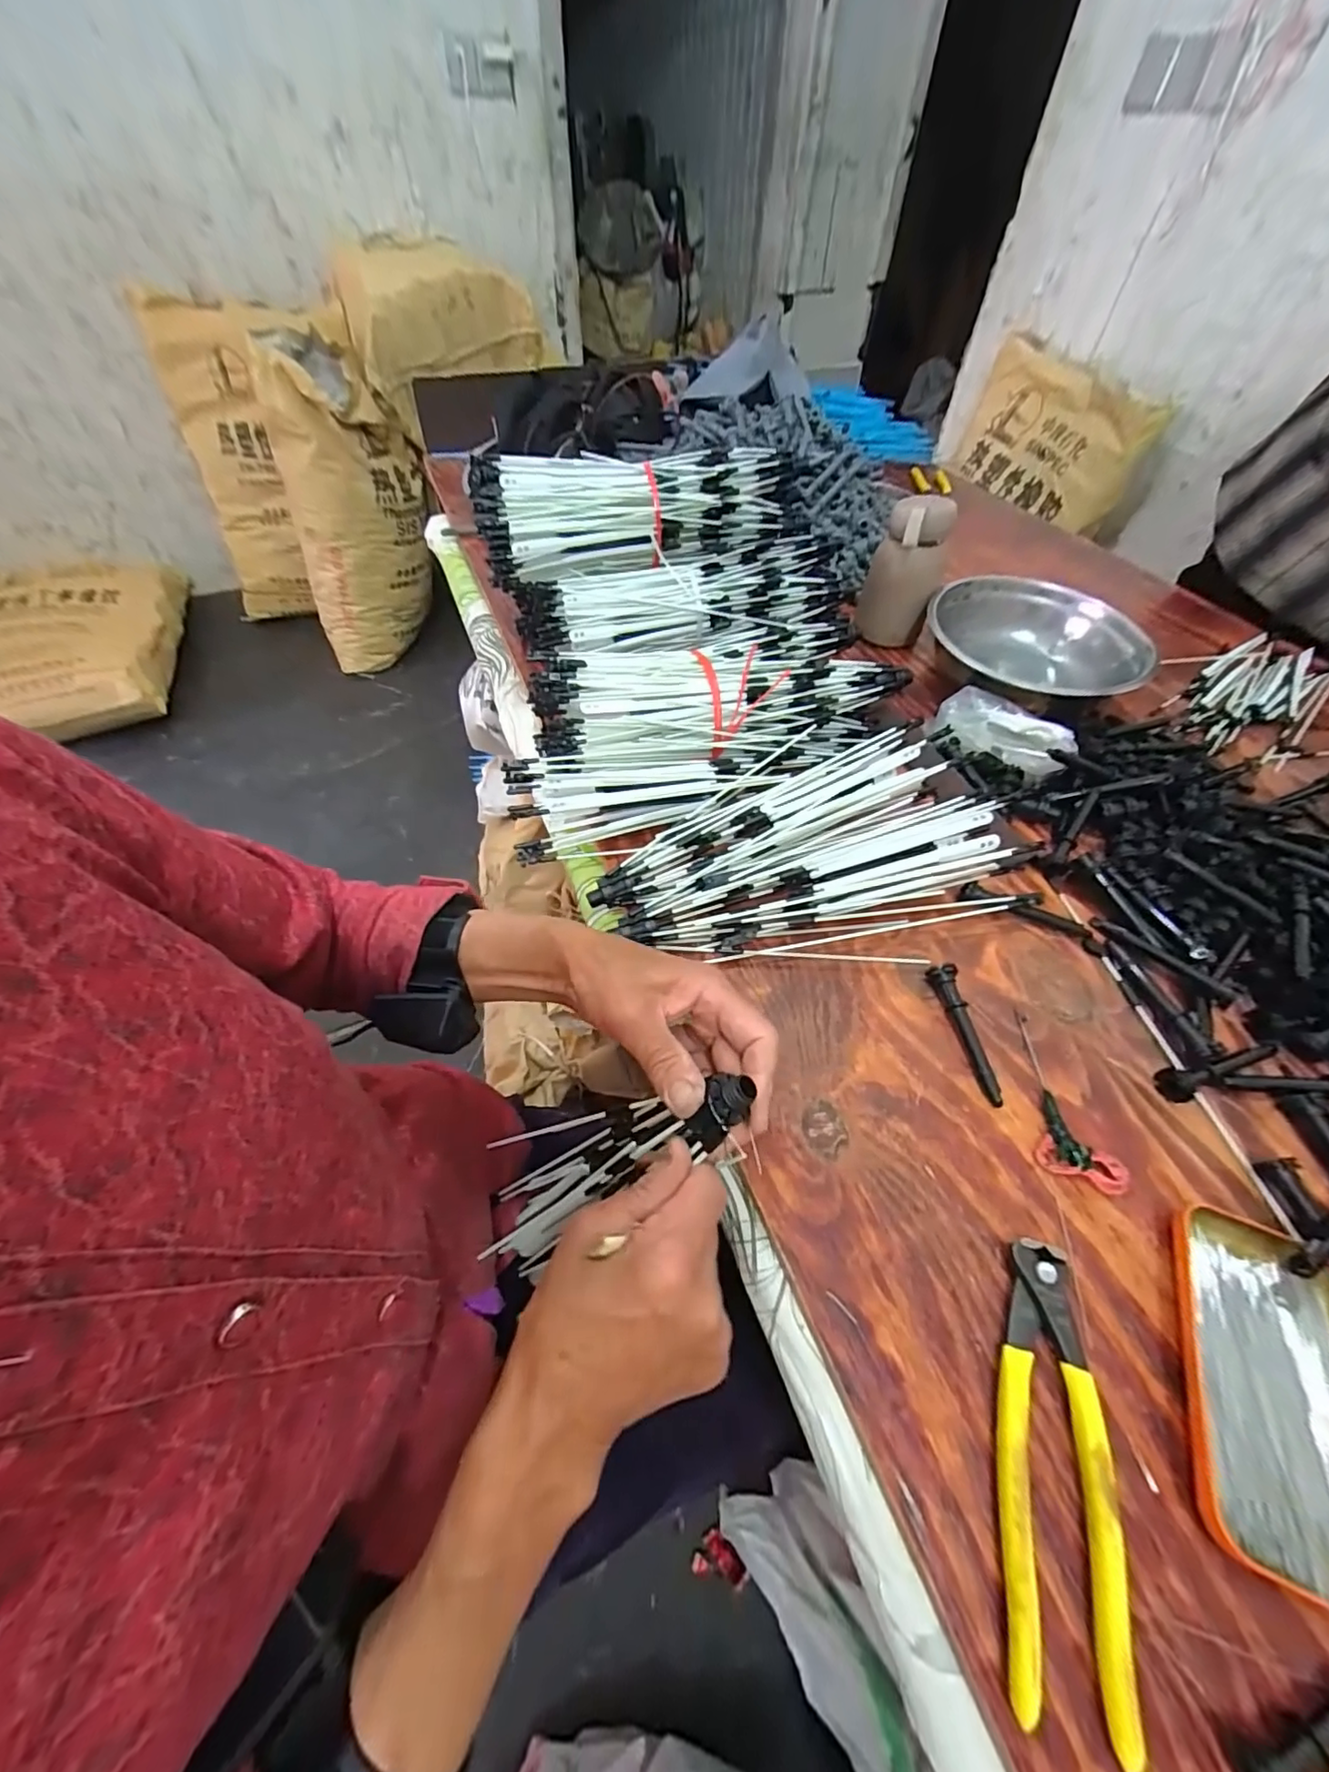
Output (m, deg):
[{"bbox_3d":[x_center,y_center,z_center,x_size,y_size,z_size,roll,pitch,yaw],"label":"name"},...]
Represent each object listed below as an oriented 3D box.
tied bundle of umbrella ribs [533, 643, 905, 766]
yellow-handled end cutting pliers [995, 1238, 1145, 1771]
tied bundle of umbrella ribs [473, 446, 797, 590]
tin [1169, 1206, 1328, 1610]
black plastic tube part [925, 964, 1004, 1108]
[{"bbox_3d":[0.047,-0.166,0.513,0.321,0.064,0.123,-3,52,-4],"label":"tied bundle of umbrella ribs"},{"bbox_3d":[0.176,0.256,0.261,0.047,0.017,0.162,15,53,10],"label":"yellow-handled end cutting pliers"},{"bbox_3d":[-0.027,-0.370,0.569,0.307,0.080,0.091,-9,52,-9],"label":"tied bundle of umbrella ribs"},{"bbox_3d":[0.297,0.242,0.274,0.078,0.016,0.143,21,54,14],"label":"tin"},{"bbox_3d":[0.199,0.097,0.379,0.020,0.018,0.090,-4,52,-5],"label":"black plastic tube part"}]

